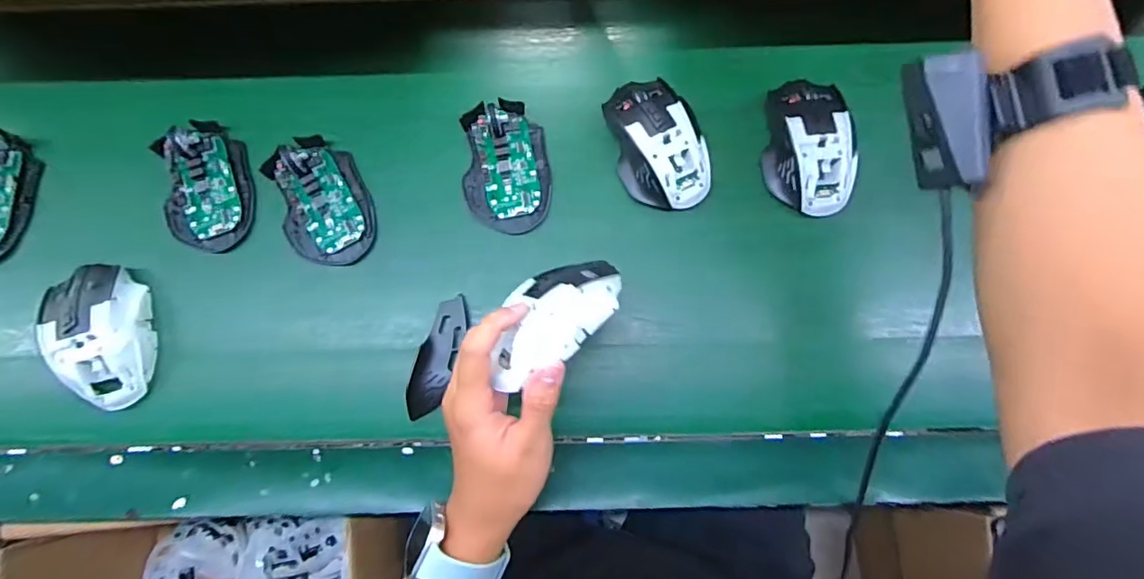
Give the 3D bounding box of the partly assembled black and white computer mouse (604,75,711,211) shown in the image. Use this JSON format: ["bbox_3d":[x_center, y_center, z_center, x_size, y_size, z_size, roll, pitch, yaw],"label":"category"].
[{"bbox_3d":[0.073,-0.124,0.444,0.070,0.039,0.111,-14,78,-2],"label":"partly assembled black and white computer mouse"}]

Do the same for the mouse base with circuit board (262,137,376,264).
[{"bbox_3d":[-0.211,-0.076,0.443,0.071,0.021,0.114,-25,79,-5],"label":"mouse base with circuit board"}]

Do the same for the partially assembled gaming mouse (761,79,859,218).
[{"bbox_3d":[0.197,-0.121,0.440,0.066,0.036,0.112,-4,78,0],"label":"partially assembled gaming mouse"}]

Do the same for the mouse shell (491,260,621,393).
[{"bbox_3d":[-0.015,0.017,0.355,0.059,0.024,0.106,43,82,9],"label":"mouse shell"}]

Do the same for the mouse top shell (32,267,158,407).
[{"bbox_3d":[-0.370,0.036,0.411,0.064,0.031,0.109,-23,79,-4],"label":"mouse top shell"}]

